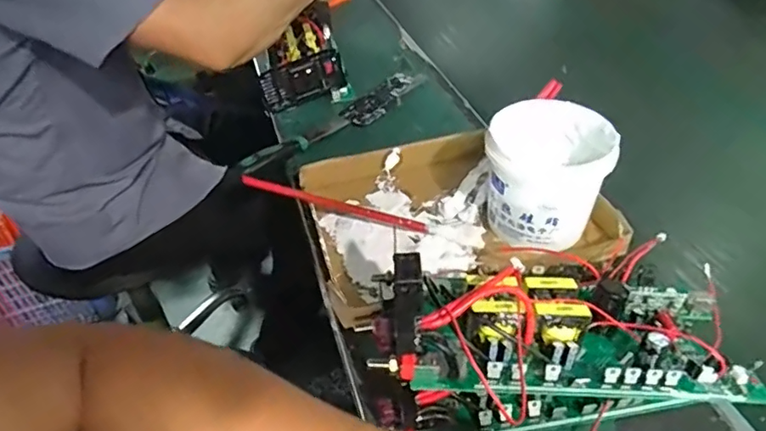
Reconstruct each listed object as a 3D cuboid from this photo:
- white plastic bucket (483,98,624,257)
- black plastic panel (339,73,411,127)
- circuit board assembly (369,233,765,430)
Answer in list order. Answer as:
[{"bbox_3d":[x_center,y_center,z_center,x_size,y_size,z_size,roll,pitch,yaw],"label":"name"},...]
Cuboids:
[{"bbox_3d":[0.169,-0.031,0.570,0.125,0.139,0.110,19,45,23],"label":"white plastic bucket"},{"bbox_3d":[-0.005,-0.179,0.831,0.056,0.025,0.154,23,47,26],"label":"black plastic panel"},{"bbox_3d":[0.140,0.093,0.429,0.293,0.121,0.131,-4,41,-1],"label":"circuit board assembly"}]

